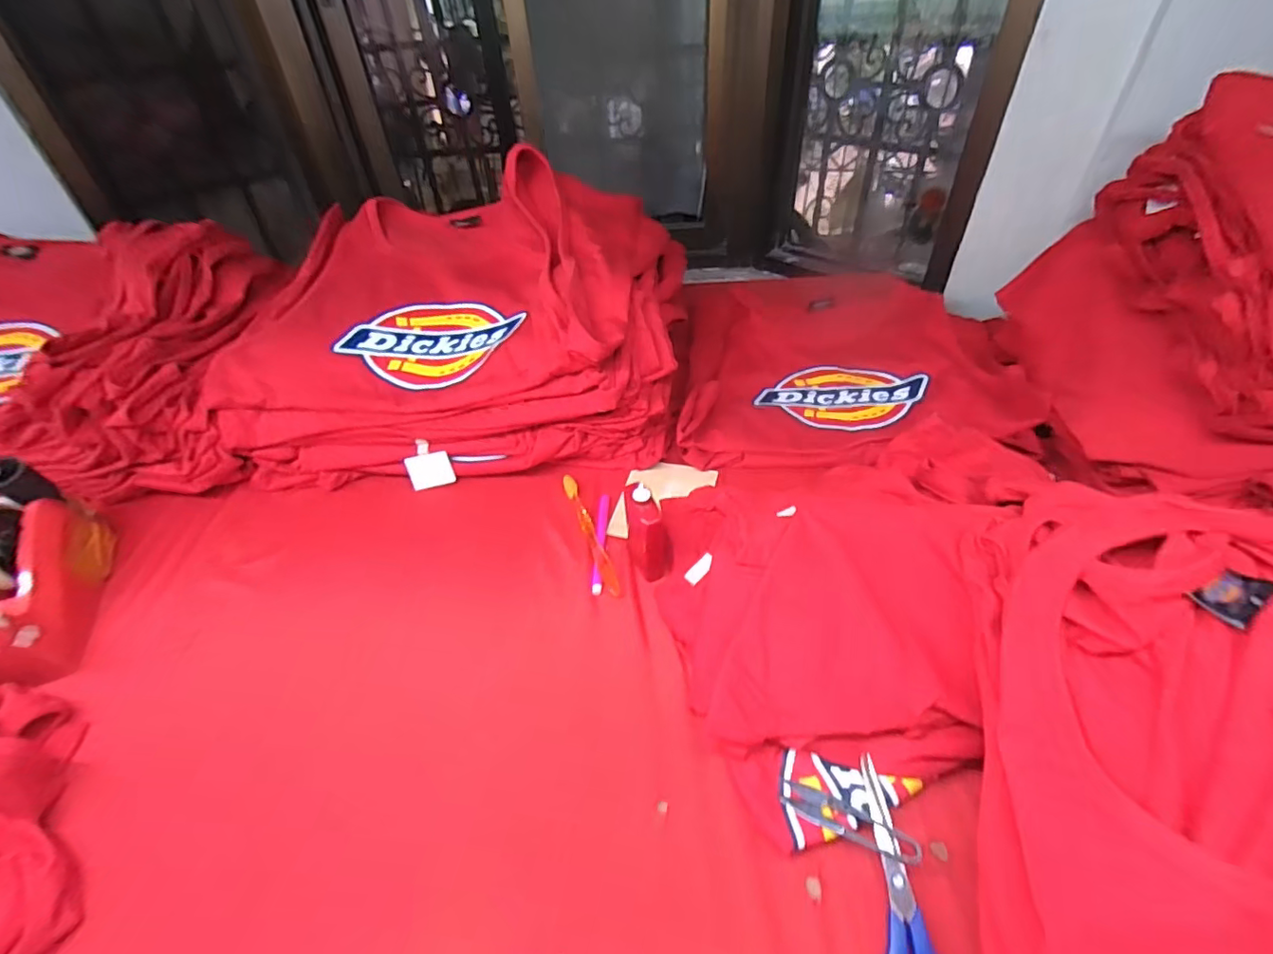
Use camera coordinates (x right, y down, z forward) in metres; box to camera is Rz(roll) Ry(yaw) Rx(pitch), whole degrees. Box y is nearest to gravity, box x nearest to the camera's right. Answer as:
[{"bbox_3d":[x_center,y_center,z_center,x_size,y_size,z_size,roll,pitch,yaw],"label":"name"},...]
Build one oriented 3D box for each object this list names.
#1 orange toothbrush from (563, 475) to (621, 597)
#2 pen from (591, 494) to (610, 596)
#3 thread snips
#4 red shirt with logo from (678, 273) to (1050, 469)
[{"bbox_3d":[-0.053,0.058,0.630,0.017,0.011,0.174,-17,44,-14],"label":"orange toothbrush"},{"bbox_3d":[-0.040,0.070,0.623,0.011,0.009,0.133,-1,42,4],"label":"pen"},{"bbox_3d":[0.158,0.255,0.415,0.096,0.014,0.024,15,42,20],"label":"thread snips"},{"bbox_3d":[0.294,-0.165,0.796,0.408,0.069,0.428,-4,42,1],"label":"red shirt with logo"}]

